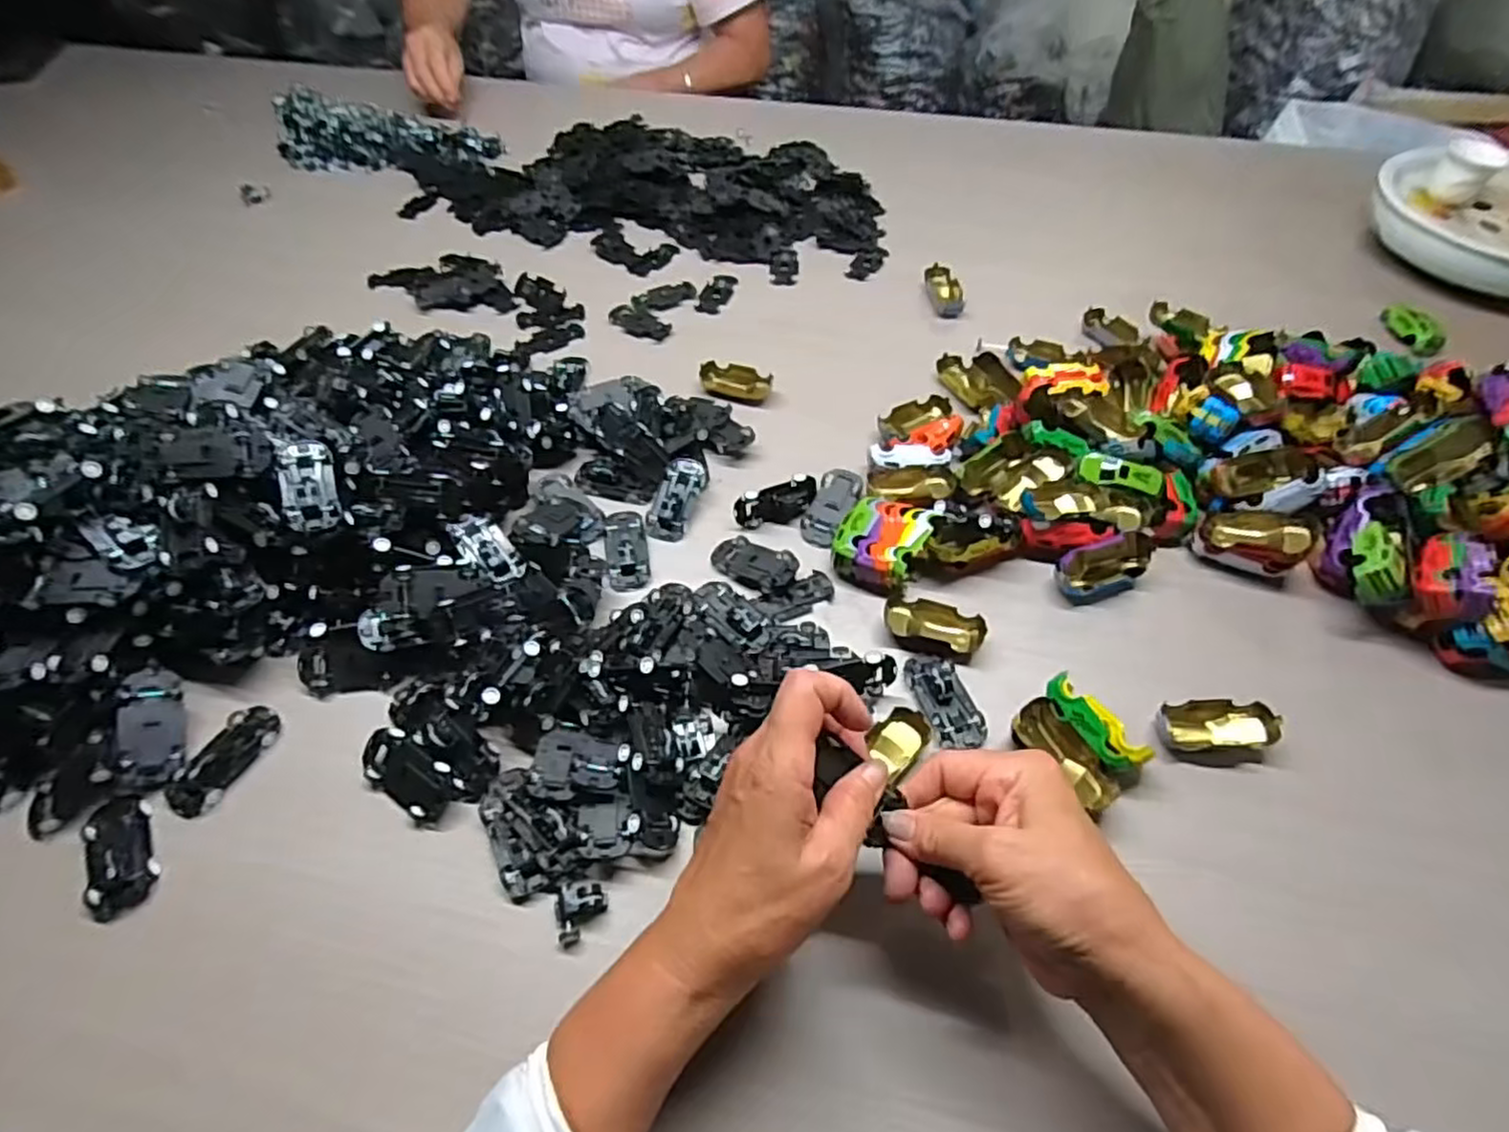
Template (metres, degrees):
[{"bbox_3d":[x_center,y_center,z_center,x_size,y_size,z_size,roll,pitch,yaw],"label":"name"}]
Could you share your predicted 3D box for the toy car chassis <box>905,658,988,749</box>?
[{"bbox_3d":[0.118,0.081,0.439,0.031,0.011,0.061,-15,55,-10],"label":"toy car chassis"}]

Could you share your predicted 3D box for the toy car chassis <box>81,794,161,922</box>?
[{"bbox_3d":[-0.349,0.157,0.395,0.033,0.017,0.063,-25,57,-16],"label":"toy car chassis"}]

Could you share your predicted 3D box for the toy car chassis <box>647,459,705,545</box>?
[{"bbox_3d":[-0.059,-0.051,0.535,0.029,0.012,0.069,13,68,11],"label":"toy car chassis"}]

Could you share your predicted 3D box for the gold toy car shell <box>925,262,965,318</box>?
[{"bbox_3d":[0.189,-0.272,0.711,0.032,0.020,0.064,-4,54,-1],"label":"gold toy car shell"}]

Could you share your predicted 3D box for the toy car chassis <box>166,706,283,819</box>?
[{"bbox_3d":[-0.314,0.114,0.424,0.029,0.013,0.068,19,56,15],"label":"toy car chassis"}]

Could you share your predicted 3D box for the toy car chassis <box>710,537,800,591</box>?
[{"bbox_3d":[-0.001,-0.003,0.502,0.061,0.015,0.032,27,59,20],"label":"toy car chassis"}]

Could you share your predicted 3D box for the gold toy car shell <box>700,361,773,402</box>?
[{"bbox_3d":[-0.017,-0.161,0.626,0.061,0.014,0.034,17,56,13],"label":"gold toy car shell"}]

